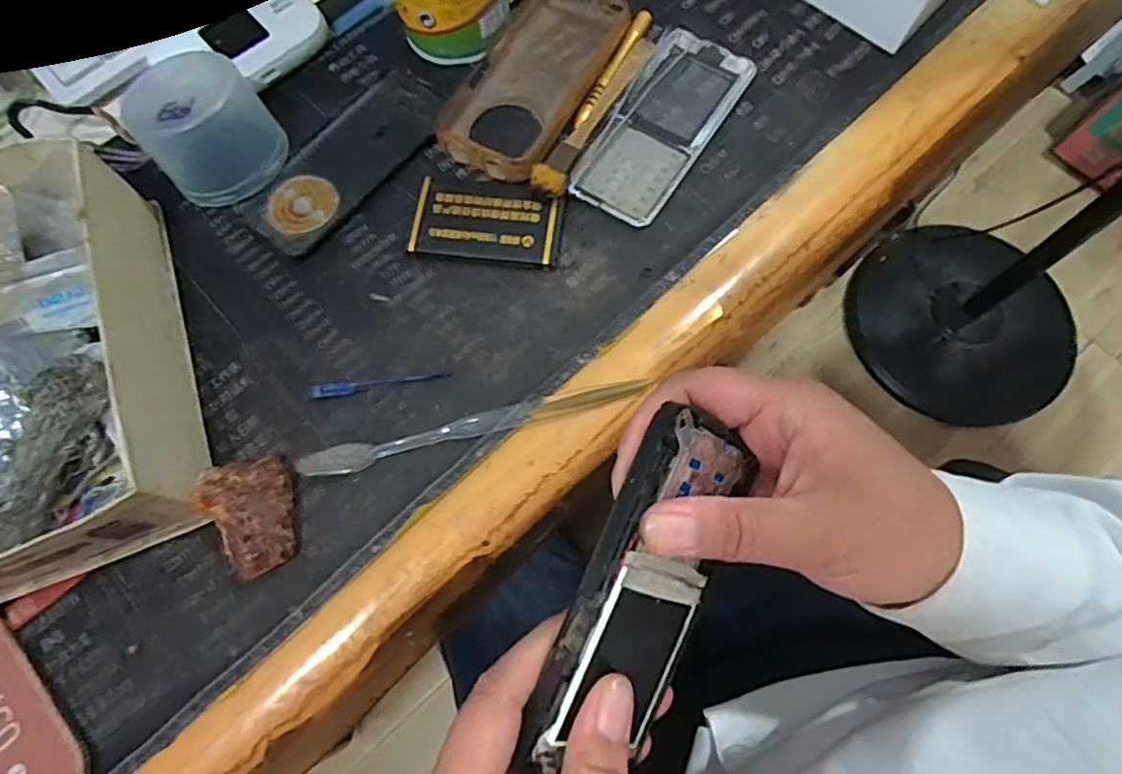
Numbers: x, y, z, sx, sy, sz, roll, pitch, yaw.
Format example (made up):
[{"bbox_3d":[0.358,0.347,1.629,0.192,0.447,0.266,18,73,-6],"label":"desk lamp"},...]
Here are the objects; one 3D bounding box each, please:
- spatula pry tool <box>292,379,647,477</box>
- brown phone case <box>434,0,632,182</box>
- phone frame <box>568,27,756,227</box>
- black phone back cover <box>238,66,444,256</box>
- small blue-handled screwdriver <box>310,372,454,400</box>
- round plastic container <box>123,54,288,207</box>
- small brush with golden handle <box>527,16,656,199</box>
[{"bbox_3d":[-0.040,0.019,0.302,0.165,0.006,0.013,-13,72,-3],"label":"spatula pry tool"},{"bbox_3d":[-0.015,-0.180,0.361,0.067,0.014,0.139,24,74,9],"label":"brown phone case"},{"bbox_3d":[0.058,-0.147,0.355,0.053,0.007,0.128,29,75,11],"label":"phone frame"},{"bbox_3d":[-0.118,-0.128,0.356,0.053,0.006,0.125,39,77,13],"label":"black phone back cover"},{"bbox_3d":[-0.088,-0.003,0.310,0.067,0.006,0.007,-11,72,-2],"label":"small blue-handled screwdriver"},{"bbox_3d":[-0.182,-0.134,0.329,0.062,0.051,0.058,-1,72,2],"label":"round plastic container"},{"bbox_3d":[0.022,-0.160,0.352,0.019,0.018,0.137,26,74,10],"label":"small brush with golden handle"}]

